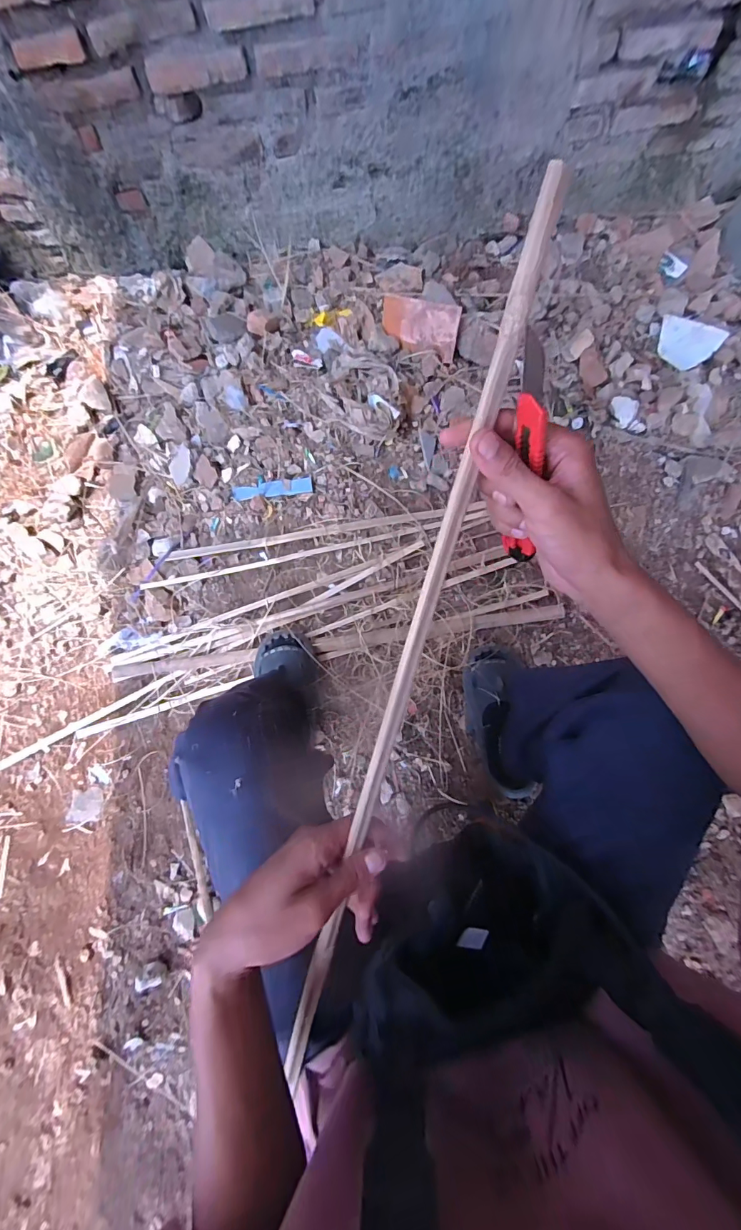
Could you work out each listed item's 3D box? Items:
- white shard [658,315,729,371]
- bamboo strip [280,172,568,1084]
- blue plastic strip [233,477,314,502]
[{"bbox_3d":[0.829,-0.712,1.158,0.149,0.017,0.106,30,115,13],"label":"white shard"},{"bbox_3d":[0.015,0.089,0.334,0.020,0.014,0.709,16,104,5],"label":"bamboo strip"},{"bbox_3d":[-0.239,-0.309,1.079,0.188,0.025,0.046,-11,76,-1],"label":"blue plastic strip"}]

